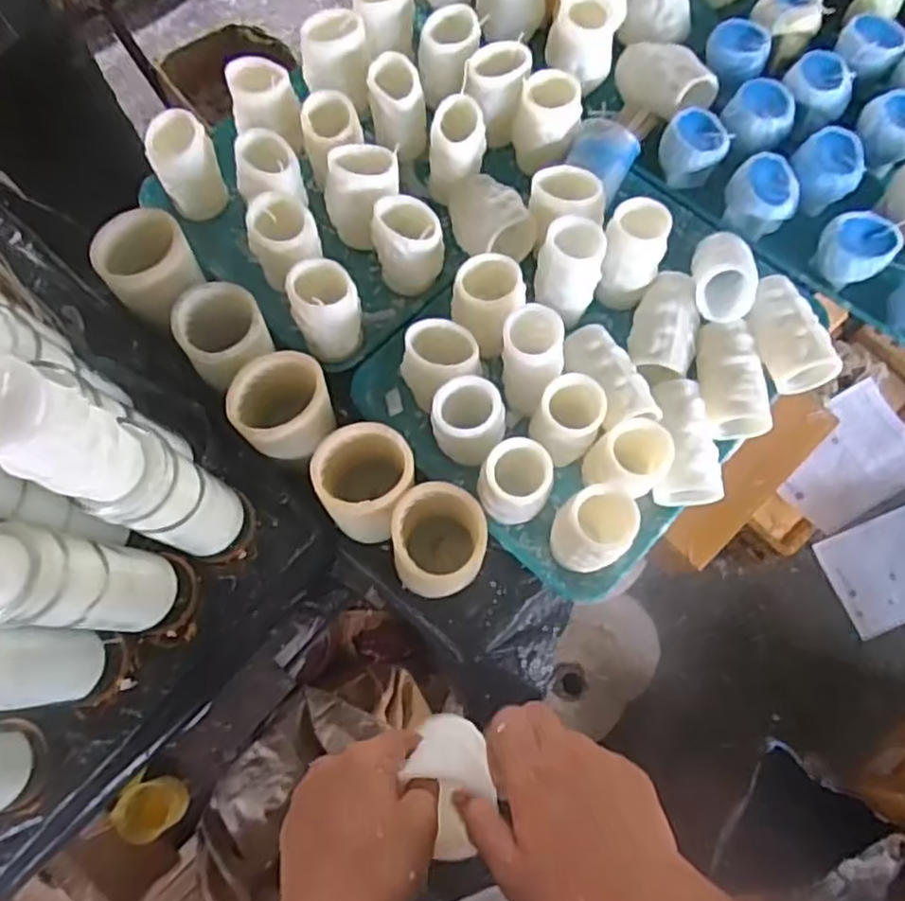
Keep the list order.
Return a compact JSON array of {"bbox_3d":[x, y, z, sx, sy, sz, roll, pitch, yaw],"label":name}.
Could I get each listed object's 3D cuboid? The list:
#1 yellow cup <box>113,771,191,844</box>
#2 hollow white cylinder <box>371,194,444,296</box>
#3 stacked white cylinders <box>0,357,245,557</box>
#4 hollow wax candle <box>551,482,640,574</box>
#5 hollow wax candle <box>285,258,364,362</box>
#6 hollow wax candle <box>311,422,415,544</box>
[{"bbox_3d":[-0.414,0.491,0.949,0.077,0.071,0.075,-8,72,-3],"label":"yellow cup"},{"bbox_3d":[-0.047,-0.215,0.749,0.066,0.101,0.075,-31,75,-11],"label":"hollow white cylinder"},{"bbox_3d":[-0.224,0.018,0.489,0.065,0.270,0.068,21,72,6],"label":"stacked white cylinders"},{"bbox_3d":[0.128,0.074,0.634,0.064,0.088,0.059,0,71,-1],"label":"hollow wax candle"},{"bbox_3d":[-0.127,-0.138,0.710,0.065,0.103,0.067,0,71,-1],"label":"hollow wax candle"},{"bbox_3d":[-0.080,0.036,0.656,0.090,0.105,0.092,-3,72,-2],"label":"hollow wax candle"}]

